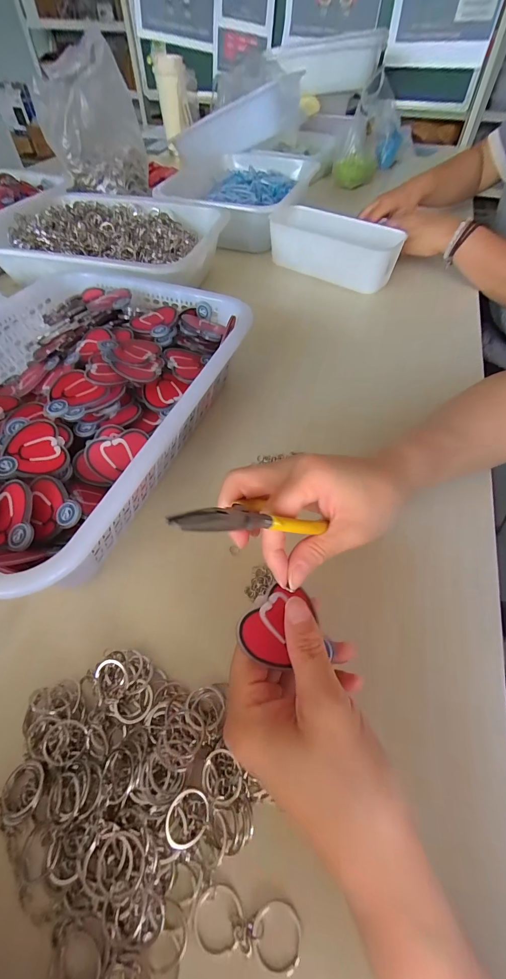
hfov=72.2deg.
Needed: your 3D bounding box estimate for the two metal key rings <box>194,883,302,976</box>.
[{"bbox_3d":[-0.002,0.218,0.173,0.054,0.005,0.024,9,55,5],"label":"two metal key rings"}]

